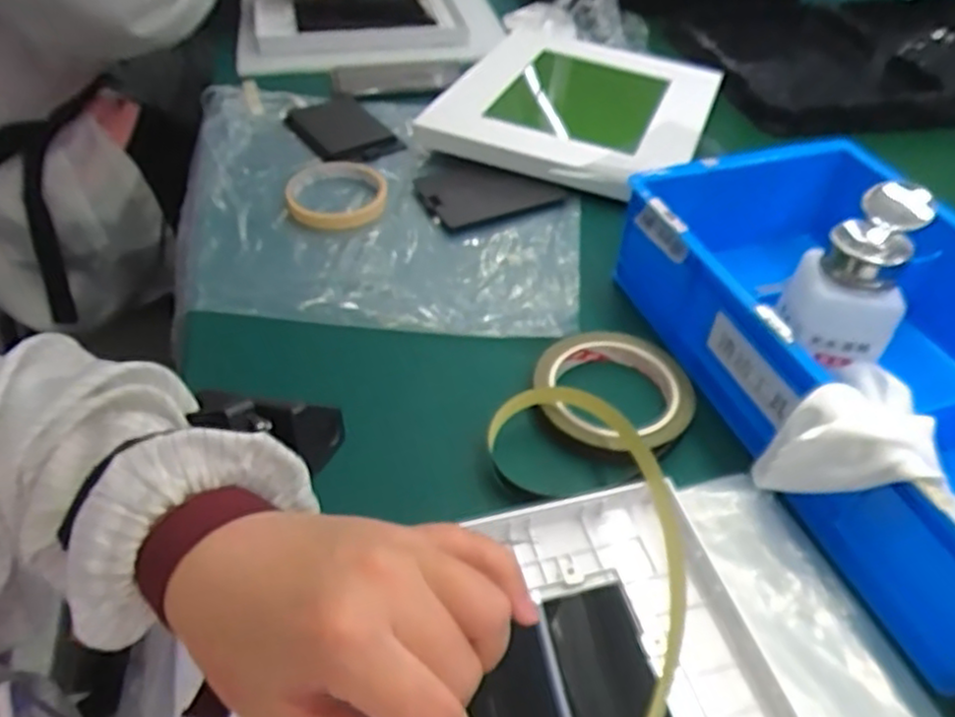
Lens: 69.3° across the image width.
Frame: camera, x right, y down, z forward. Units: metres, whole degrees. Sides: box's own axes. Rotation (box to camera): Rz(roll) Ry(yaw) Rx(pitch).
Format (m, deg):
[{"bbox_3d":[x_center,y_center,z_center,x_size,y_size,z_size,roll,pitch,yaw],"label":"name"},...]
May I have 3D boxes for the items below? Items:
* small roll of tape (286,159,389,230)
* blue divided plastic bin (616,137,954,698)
[{"bbox_3d":[-0.127,-0.151,0.629,0.087,0.020,0.100,-3,45,-8],"label":"small roll of tape"},{"bbox_3d":[0.267,-0.008,0.432,0.236,0.078,0.351,-11,47,-15],"label":"blue divided plastic bin"}]

